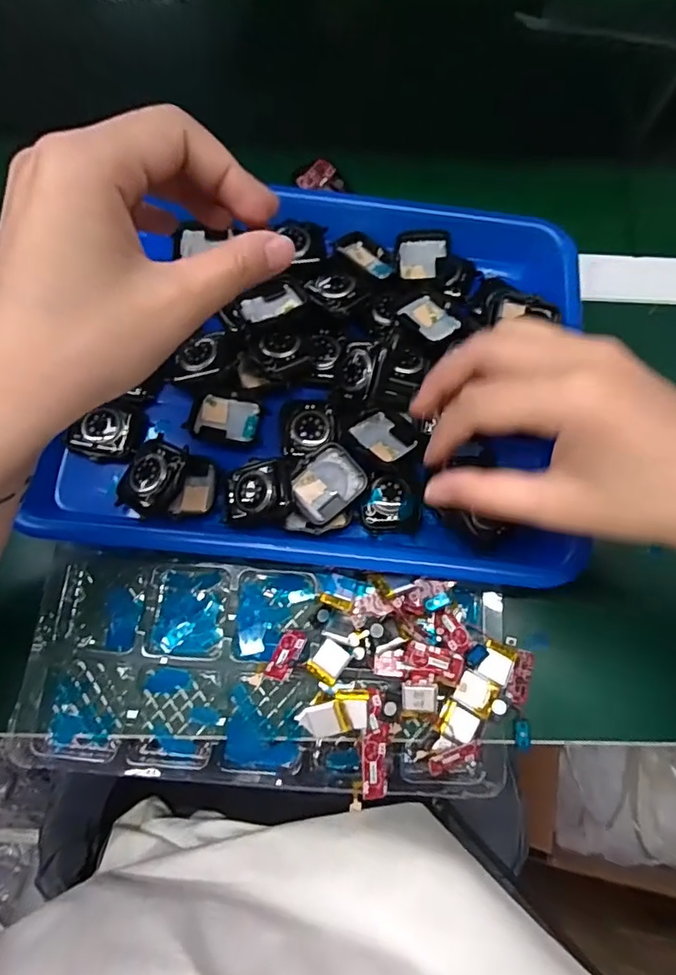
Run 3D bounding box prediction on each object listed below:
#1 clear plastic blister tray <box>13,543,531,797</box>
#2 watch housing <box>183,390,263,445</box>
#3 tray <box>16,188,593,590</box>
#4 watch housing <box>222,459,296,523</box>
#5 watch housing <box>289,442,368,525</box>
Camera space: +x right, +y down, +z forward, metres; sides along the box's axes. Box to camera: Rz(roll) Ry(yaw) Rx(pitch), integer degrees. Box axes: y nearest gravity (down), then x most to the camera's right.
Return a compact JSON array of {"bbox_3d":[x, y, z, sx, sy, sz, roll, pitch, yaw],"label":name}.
[{"bbox_3d":[-0.033,0.102,0.289,0.268,0.030,0.113,6,72,0],"label":"clear plastic blister tray"},{"bbox_3d":[-0.068,-0.042,0.317,0.041,0.007,0.031,11,72,2],"label":"watch housing"},{"bbox_3d":[-0.008,-0.074,0.330,0.307,0.046,0.247,6,72,0],"label":"tray"},{"bbox_3d":[-0.045,0.001,0.297,0.040,0.015,0.032,1,72,-2],"label":"watch housing"},{"bbox_3d":[-0.007,-0.002,0.301,0.041,0.014,0.032,-41,78,-13],"label":"watch housing"}]

